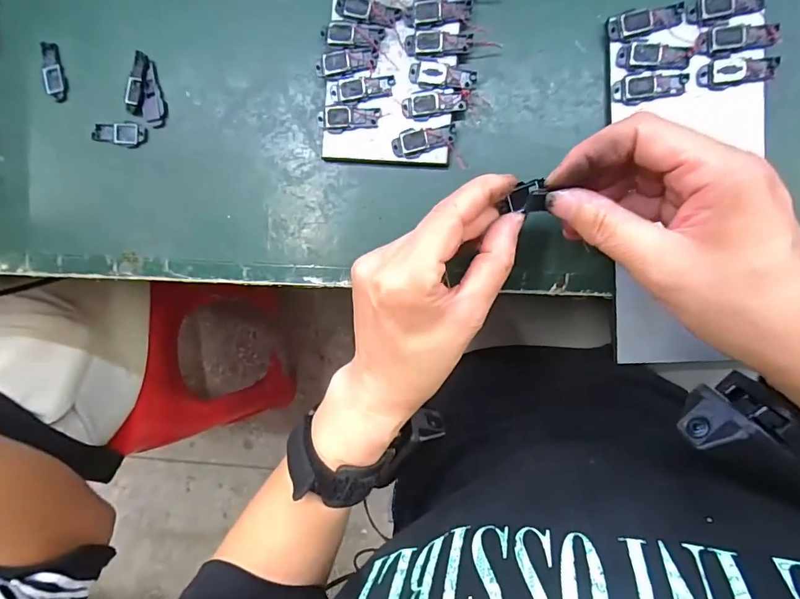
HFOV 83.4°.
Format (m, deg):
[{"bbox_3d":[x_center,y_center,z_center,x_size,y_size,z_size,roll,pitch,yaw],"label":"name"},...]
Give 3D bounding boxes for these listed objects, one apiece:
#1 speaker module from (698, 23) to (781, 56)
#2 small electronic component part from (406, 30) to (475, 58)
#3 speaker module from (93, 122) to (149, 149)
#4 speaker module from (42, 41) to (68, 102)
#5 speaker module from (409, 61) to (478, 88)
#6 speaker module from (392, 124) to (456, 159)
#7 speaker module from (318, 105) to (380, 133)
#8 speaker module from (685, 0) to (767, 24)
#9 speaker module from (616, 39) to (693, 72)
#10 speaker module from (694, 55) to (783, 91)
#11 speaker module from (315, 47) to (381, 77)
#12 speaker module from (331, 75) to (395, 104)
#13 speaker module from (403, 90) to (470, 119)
[{"bbox_3d":[0.186,-0.145,0.247,0.041,0.004,0.016,-1,95,8],"label":"speaker module"},{"bbox_3d":[0.023,-0.154,0.270,0.040,0.006,0.014,2,96,7],"label":"small electronic component part"},{"bbox_3d":[-0.194,-0.115,0.311,0.038,0.004,0.016,8,96,7],"label":"speaker module"},{"bbox_3d":[-0.245,-0.159,0.316,0.016,0.004,0.041,-14,93,9],"label":"speaker module"},{"bbox_3d":[0.026,-0.136,0.272,0.040,0.004,0.014,6,96,7],"label":"speaker module"},{"bbox_3d":[0.015,-0.098,0.278,0.039,0.005,0.016,-12,94,8],"label":"speaker module"},{"bbox_3d":[-0.032,-0.114,0.282,0.039,0.007,0.015,-3,95,8],"label":"speaker module"},{"bbox_3d":[0.181,-0.163,0.248,0.039,0.006,0.015,-11,94,8],"label":"speaker module"},{"bbox_3d":[0.145,-0.139,0.256,0.039,0.004,0.017,-2,101,7],"label":"speaker module"},{"bbox_3d":[0.189,-0.127,0.249,0.042,0.005,0.015,-6,95,8],"label":"speaker module"},{"bbox_3d":[-0.033,-0.148,0.278,0.039,0.004,0.014,-8,94,8],"label":"speaker module"},{"bbox_3d":[-0.023,-0.131,0.278,0.040,0.004,0.014,-8,94,8],"label":"speaker module"},{"bbox_3d":[0.021,-0.120,0.274,0.039,0.005,0.013,-4,95,8],"label":"speaker module"}]

